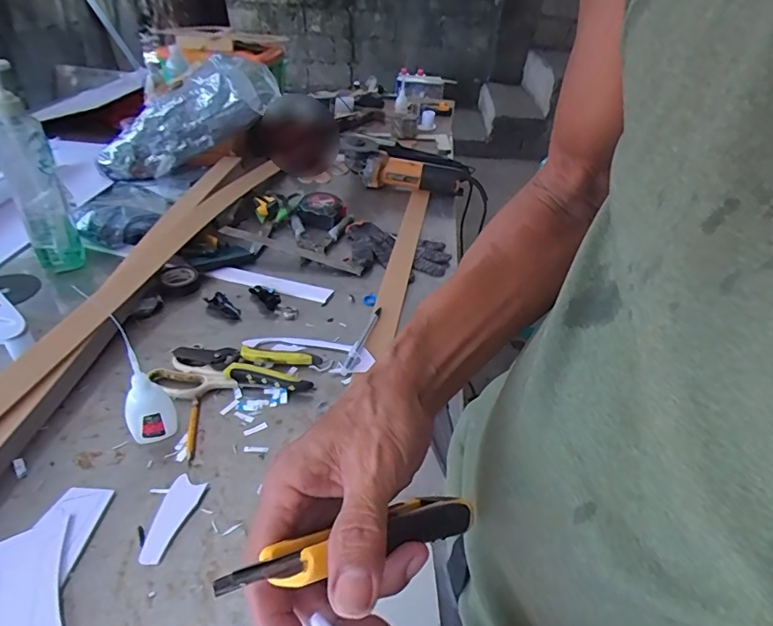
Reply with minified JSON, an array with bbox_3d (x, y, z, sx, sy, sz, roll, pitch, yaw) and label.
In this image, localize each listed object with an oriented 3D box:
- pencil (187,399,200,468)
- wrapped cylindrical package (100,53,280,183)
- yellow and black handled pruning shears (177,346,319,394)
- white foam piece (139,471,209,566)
[{"bbox_3d":[-0.204,0.123,0.518,0.008,0.008,0.087,-5,37,-12],"label":"pencil"},{"bbox_3d":[-0.408,-0.396,1.015,0.392,0.147,0.121,-33,43,-1],"label":"wrapped cylindrical package"},{"bbox_3d":[-0.169,0.062,0.594,0.166,0.023,0.060,8,36,6],"label":"yellow and black handled pruning shears"},{"bbox_3d":[-0.193,0.182,0.436,0.031,0.007,0.079,10,36,7],"label":"white foam piece"}]

